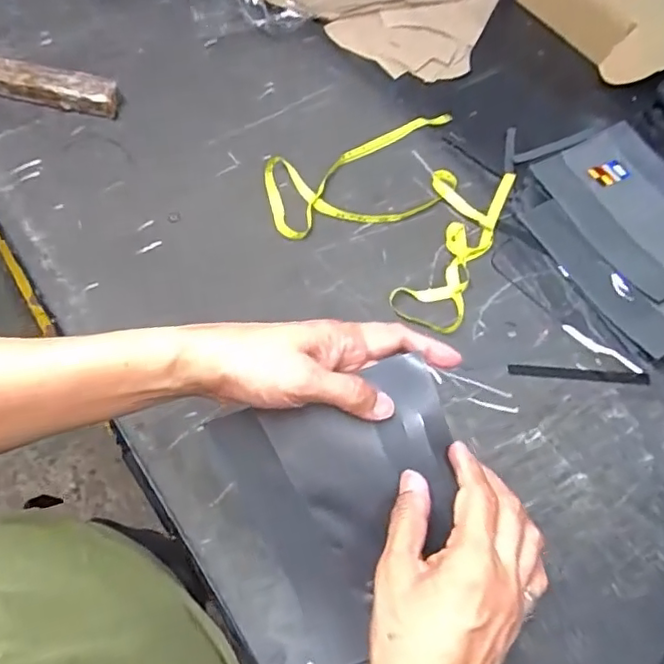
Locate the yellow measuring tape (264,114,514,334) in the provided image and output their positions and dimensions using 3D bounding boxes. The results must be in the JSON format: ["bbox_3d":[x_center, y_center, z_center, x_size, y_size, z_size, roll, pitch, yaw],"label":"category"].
[{"bbox_3d":[0.093,-0.169,0.694,0.289,0.017,0.296,37,63,17],"label":"yellow measuring tape"}]

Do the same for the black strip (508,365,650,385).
[{"bbox_3d":[0.249,0.042,0.590,0.140,0.008,0.014,5,59,-1],"label":"black strip"}]

